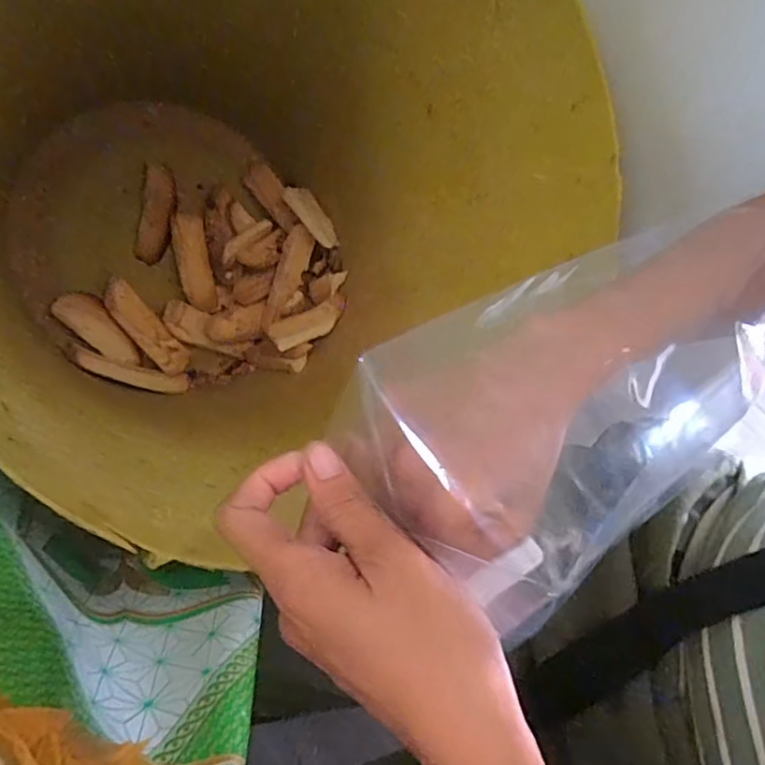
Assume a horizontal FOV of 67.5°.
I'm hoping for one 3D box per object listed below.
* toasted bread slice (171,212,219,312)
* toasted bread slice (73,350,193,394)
[{"bbox_3d":[-0.248,-0.157,0.752,0.045,0.017,0.126,-13,95,-7],"label":"toasted bread slice"},{"bbox_3d":[-0.312,-0.009,0.718,0.133,0.018,0.033,17,61,-33],"label":"toasted bread slice"}]

